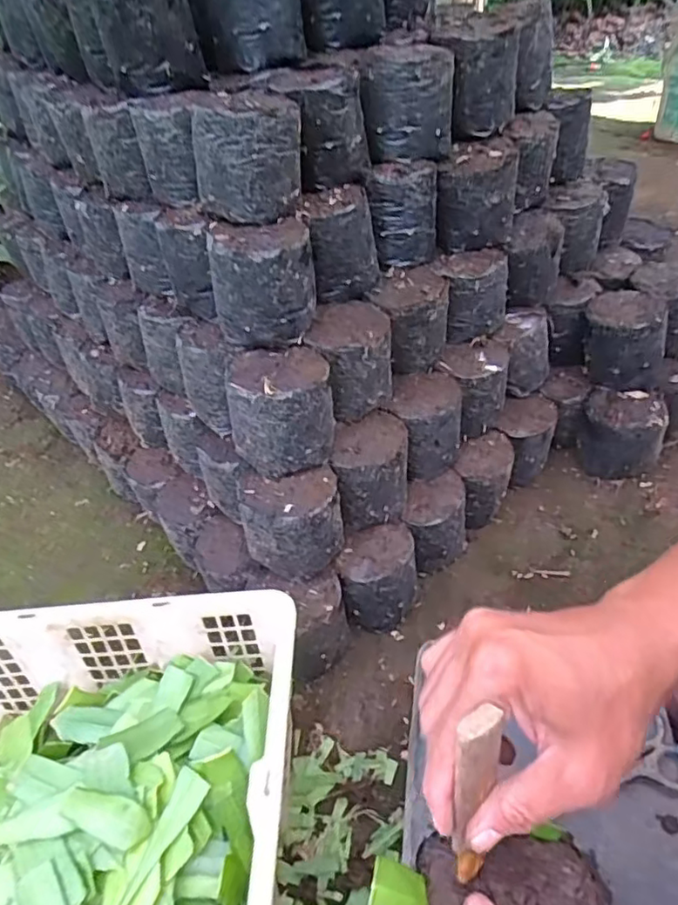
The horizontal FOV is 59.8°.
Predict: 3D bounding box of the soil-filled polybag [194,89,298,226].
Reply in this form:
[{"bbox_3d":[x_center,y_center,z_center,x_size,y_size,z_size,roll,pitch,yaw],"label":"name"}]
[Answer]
[{"bbox_3d":[-0.083,-0.282,0.552,0.096,0.092,0.099,-6,42,0],"label":"soil-filled polybag"}]

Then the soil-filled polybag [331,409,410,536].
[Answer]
[{"bbox_3d":[0.034,0.021,0.627,0.083,0.101,0.071,-14,42,-9],"label":"soil-filled polybag"}]

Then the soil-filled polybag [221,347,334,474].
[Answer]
[{"bbox_3d":[-0.053,-0.038,0.571,0.093,0.101,0.083,-3,42,4],"label":"soil-filled polybag"}]

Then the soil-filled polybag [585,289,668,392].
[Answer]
[{"bbox_3d":[0.355,-0.138,0.746,0.088,0.097,0.089,1,42,9],"label":"soil-filled polybag"}]

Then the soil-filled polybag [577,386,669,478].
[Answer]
[{"bbox_3d":[0.362,-0.020,0.763,0.100,0.101,0.079,10,44,19],"label":"soil-filled polybag"}]

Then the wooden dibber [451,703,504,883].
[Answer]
[{"bbox_3d":[0.062,0.158,0.268,0.016,0.111,0.019,7,28,16],"label":"wooden dibber"}]

